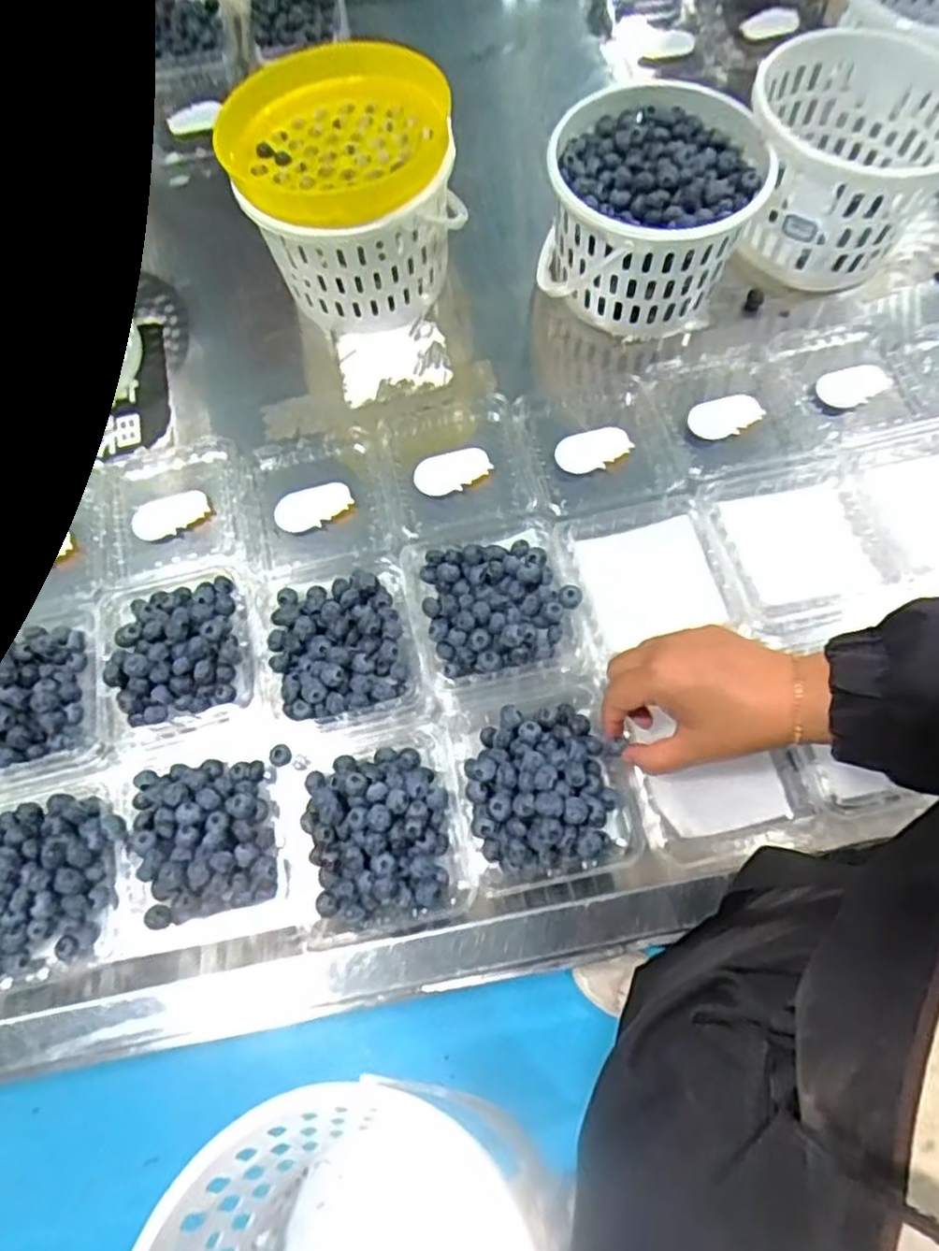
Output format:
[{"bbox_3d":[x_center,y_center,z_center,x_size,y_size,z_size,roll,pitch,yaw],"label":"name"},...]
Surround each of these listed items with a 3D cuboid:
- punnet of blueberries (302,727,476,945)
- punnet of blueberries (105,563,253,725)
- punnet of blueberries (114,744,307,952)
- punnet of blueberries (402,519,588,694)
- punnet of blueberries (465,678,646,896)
[{"bbox_3d":[-0.060,0.132,0.470,0.105,0.039,0.127,-11,68,-2],"label":"punnet of blueberries"},{"bbox_3d":[-0.216,0.010,0.527,0.099,0.039,0.116,-14,68,-3],"label":"punnet of blueberries"},{"bbox_3d":[-0.173,0.146,0.482,0.121,0.046,0.122,-5,68,0],"label":"punnet of blueberries"},{"bbox_3d":[0.020,-0.021,0.528,0.119,0.037,0.133,-14,68,-3],"label":"punnet of blueberries"},{"bbox_3d":[0.053,0.100,0.485,0.114,0.046,0.132,-11,68,-2],"label":"punnet of blueberries"}]

